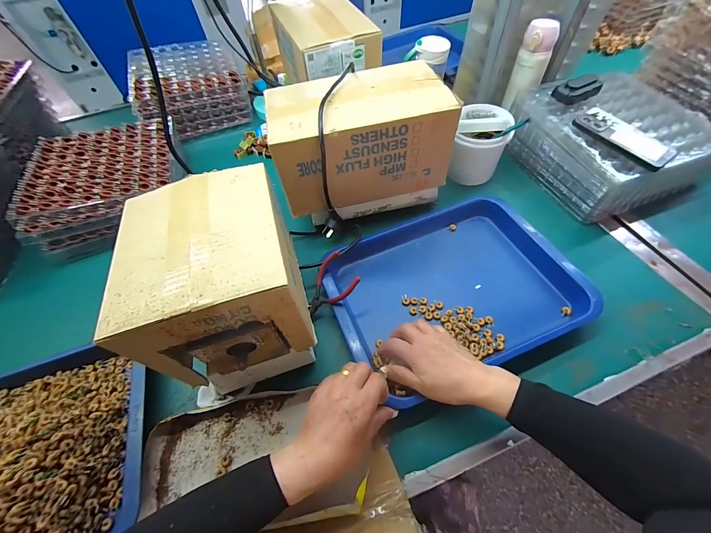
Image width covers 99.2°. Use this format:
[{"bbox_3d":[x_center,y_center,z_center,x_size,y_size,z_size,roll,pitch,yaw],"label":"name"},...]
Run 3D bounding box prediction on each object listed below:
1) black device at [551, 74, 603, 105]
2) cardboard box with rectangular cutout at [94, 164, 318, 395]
[{"bbox_3d":[0.456,-0.362,0.618,0.104,0.027,0.042,-27,59,-13],"label":"black device"},{"bbox_3d":[-0.171,0.028,0.416,0.178,0.216,0.214,-17,57,-7],"label":"cardboard box with rectangular cutout"}]

